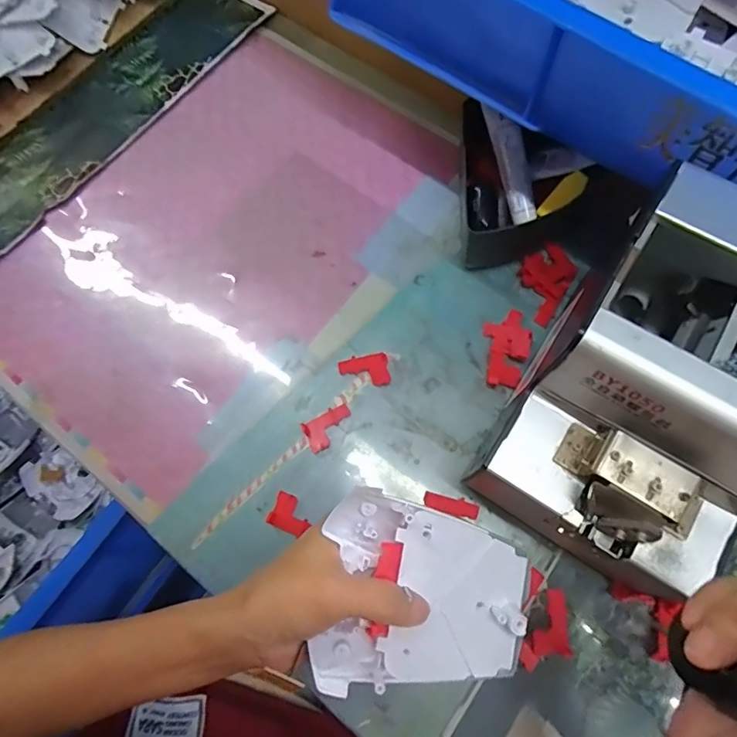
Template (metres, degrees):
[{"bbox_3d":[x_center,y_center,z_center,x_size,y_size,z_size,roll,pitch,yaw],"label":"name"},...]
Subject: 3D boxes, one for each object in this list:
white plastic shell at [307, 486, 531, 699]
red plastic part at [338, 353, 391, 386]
[{"bbox_3d":[0.029,0.118,0.253,0.104,0.014,0.096,6,85,3],"label":"white plastic shell"},{"bbox_3d":[-0.003,0.002,0.359,0.037,0.008,0.022,-6,71,0],"label":"red plastic part"}]

